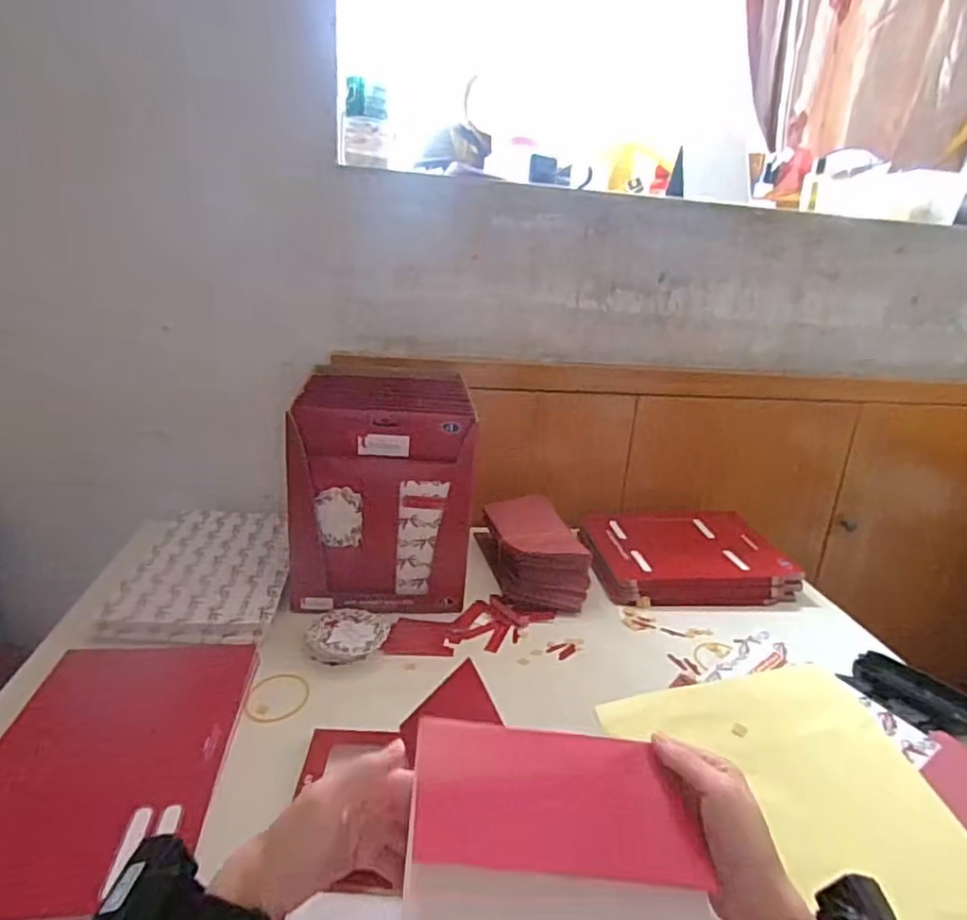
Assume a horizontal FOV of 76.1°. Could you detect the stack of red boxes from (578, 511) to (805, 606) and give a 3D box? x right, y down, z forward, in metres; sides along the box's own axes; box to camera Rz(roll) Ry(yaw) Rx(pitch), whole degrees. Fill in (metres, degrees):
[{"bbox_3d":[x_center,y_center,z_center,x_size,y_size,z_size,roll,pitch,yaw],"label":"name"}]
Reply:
[{"bbox_3d":[0.283,0.136,0.897,0.271,0.046,0.210,0,17,-6],"label":"stack of red boxes"}]

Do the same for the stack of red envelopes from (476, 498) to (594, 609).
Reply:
[{"bbox_3d":[0.062,0.120,0.835,0.107,0.075,0.195,-3,18,-16],"label":"stack of red envelopes"}]

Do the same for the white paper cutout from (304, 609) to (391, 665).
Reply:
[{"bbox_3d":[-0.147,0.190,0.666,0.082,0.025,0.079,2,17,0],"label":"white paper cutout"}]

